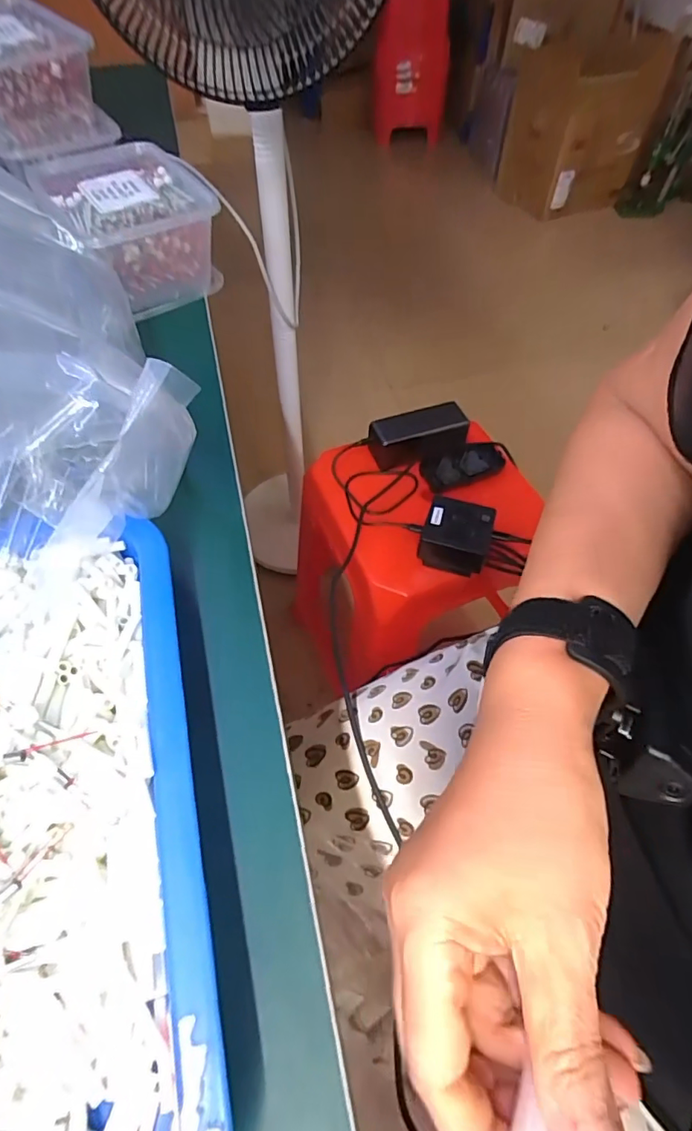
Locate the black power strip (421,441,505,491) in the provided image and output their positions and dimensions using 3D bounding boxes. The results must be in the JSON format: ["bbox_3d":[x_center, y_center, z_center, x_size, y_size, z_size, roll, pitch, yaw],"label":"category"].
[{"bbox_3d":[0.157,-0.138,0.696,0.108,0.021,0.050,-14,57,-10],"label":"black power strip"}]

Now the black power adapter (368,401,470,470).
[{"bbox_3d":[0.093,-0.176,0.699,0.121,0.046,0.059,-16,57,-11],"label":"black power adapter"}]

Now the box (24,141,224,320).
[{"bbox_3d":[-0.194,-0.301,0.457,0.118,0.071,0.182,-29,61,-19],"label":"box"}]

